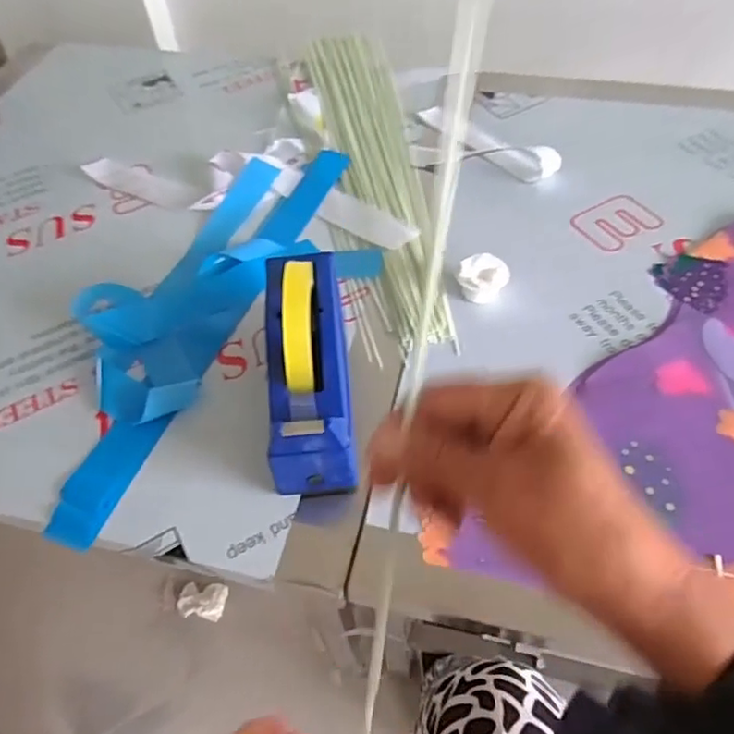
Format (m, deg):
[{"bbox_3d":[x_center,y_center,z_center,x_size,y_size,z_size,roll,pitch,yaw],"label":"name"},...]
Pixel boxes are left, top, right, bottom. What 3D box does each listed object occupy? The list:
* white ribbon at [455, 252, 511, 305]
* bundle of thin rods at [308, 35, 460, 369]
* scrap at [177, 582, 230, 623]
[{"bbox_3d":[0.121,-0.094,0.638,0.048,0.032,0.041,-38,61,-20],"label":"white ribbon"},{"bbox_3d":[0.005,-0.273,0.790,0.114,0.015,0.631,-8,56,-1],"label":"bundle of thin rods"},{"bbox_3d":[-0.250,0.356,0.922,0.074,0.015,0.051,6,54,8],"label":"scrap"}]

